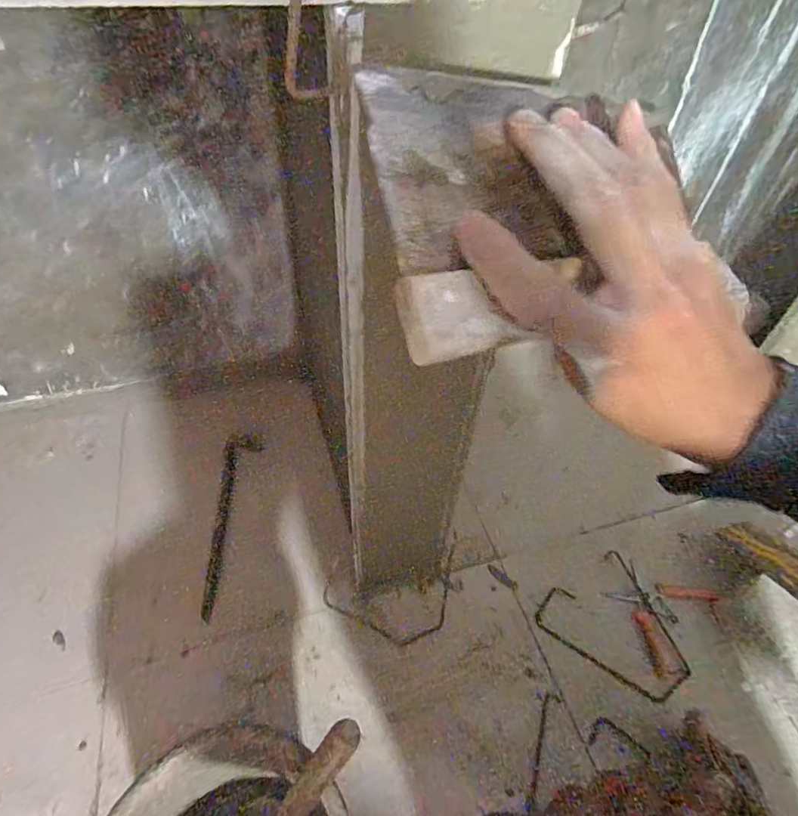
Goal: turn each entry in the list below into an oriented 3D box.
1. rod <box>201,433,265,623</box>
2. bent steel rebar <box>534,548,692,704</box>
[{"bbox_3d":[-0.281,0.182,0.844,0.067,0.019,0.338,-2,49,-5],"label":"rod"},{"bbox_3d":[0.330,0.346,0.754,0.182,0.037,0.197,-21,53,-20],"label":"bent steel rebar"}]

